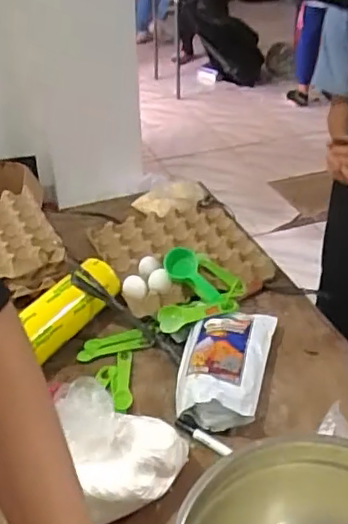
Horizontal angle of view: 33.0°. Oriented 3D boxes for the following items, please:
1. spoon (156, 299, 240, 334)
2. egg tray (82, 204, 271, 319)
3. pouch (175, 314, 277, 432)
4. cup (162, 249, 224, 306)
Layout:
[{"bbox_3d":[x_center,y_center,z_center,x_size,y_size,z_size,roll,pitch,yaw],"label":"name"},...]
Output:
[{"bbox_3d":[0.042,0.089,1.009,0.136,0.030,0.051,-4,36,-3],"label":"spoon"},{"bbox_3d":[0.008,-0.020,1.181,0.299,0.049,0.292,-15,38,-18],"label":"egg tray"},{"bbox_3d":[0.081,0.148,0.924,0.132,0.049,0.239,8,37,12],"label":"pouch"},{"bbox_3d":[0.036,0.026,1.043,0.054,0.037,0.136,-32,69,-34],"label":"cup"}]

